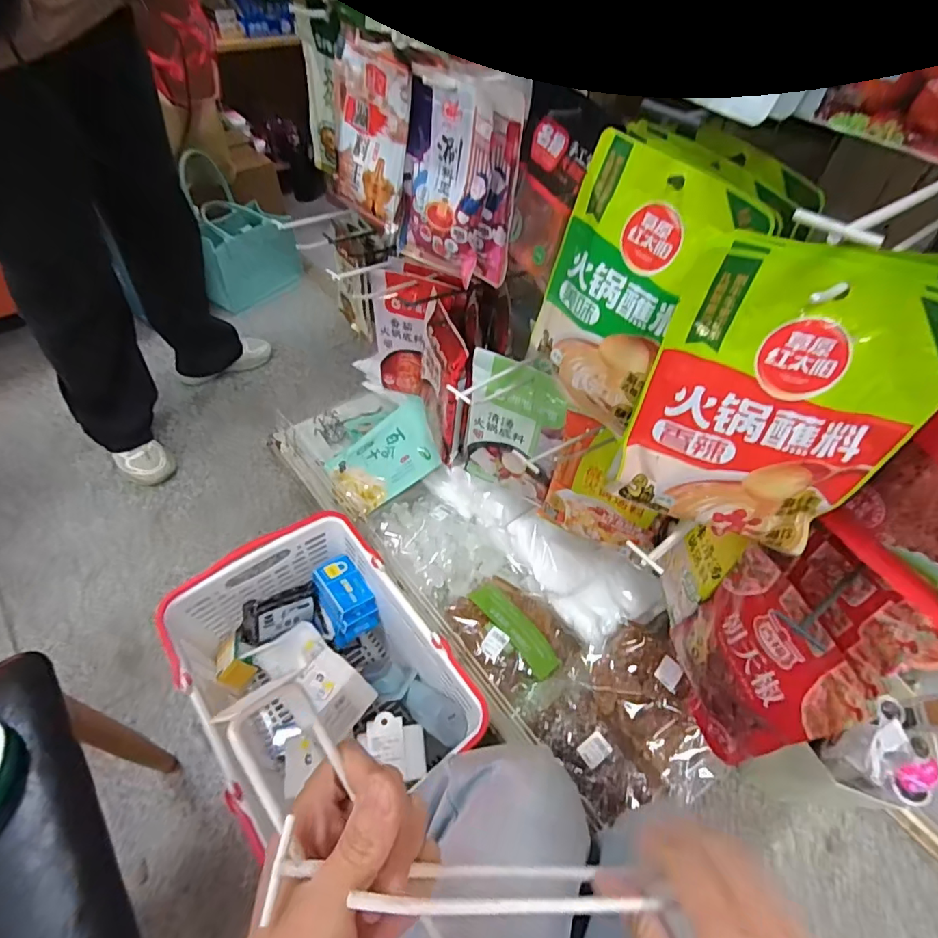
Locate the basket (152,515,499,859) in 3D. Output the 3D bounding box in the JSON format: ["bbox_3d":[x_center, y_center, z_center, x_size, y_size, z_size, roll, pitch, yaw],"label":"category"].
[{"bbox_3d":[-0.227,0.335,0.834,0.330,0.224,0.442,-26,57,-24],"label":"basket"}]

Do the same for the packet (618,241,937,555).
[{"bbox_3d":[0.201,-0.036,0.349,0.162,0.196,0.021,18,36,8],"label":"packet"}]

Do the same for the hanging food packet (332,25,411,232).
[{"bbox_3d":[-0.104,-0.343,0.542,0.099,0.146,0.009,41,45,19],"label":"hanging food packet"}]

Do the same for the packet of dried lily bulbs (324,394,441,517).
[{"bbox_3d":[-0.145,-0.022,0.938,0.206,0.025,0.137,-39,73,0],"label":"packet of dried lily bulbs"}]

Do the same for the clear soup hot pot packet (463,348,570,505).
[{"bbox_3d":[0.060,-0.050,0.716,0.134,0.223,0.035,23,53,13],"label":"clear soup hot pot packet"}]

